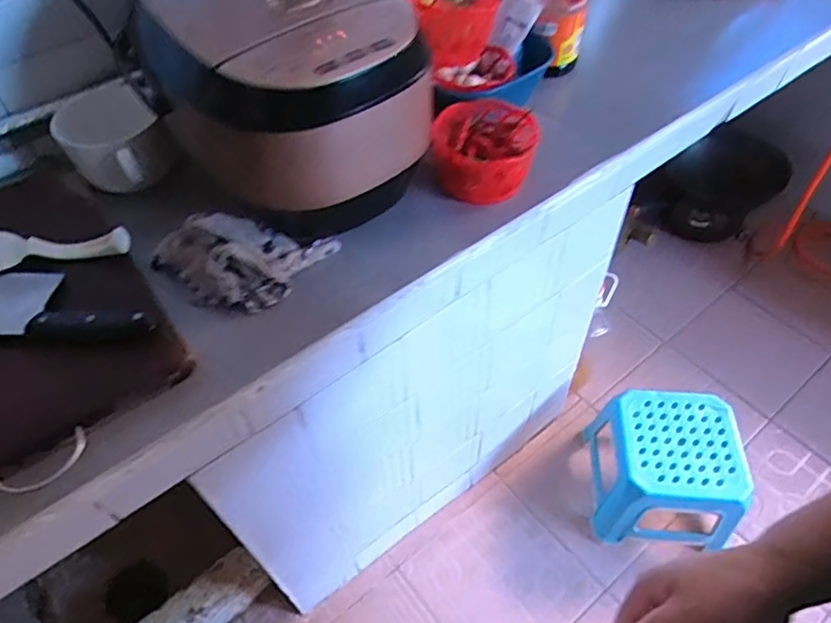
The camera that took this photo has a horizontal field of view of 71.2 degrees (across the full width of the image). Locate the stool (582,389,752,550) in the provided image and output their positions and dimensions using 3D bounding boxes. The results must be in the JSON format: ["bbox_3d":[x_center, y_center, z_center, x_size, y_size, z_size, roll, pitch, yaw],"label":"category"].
[{"bbox_3d":[0.510,0.322,1.203,0.255,0.228,0.261,4,53,7],"label":"stool"}]

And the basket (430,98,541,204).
[{"bbox_3d":[0.087,-0.202,0.735,0.125,0.088,0.112,2,53,5],"label":"basket"}]

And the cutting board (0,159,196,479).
[{"bbox_3d":[-0.441,-0.001,0.602,0.280,0.035,0.370,-33,57,-20],"label":"cutting board"}]

